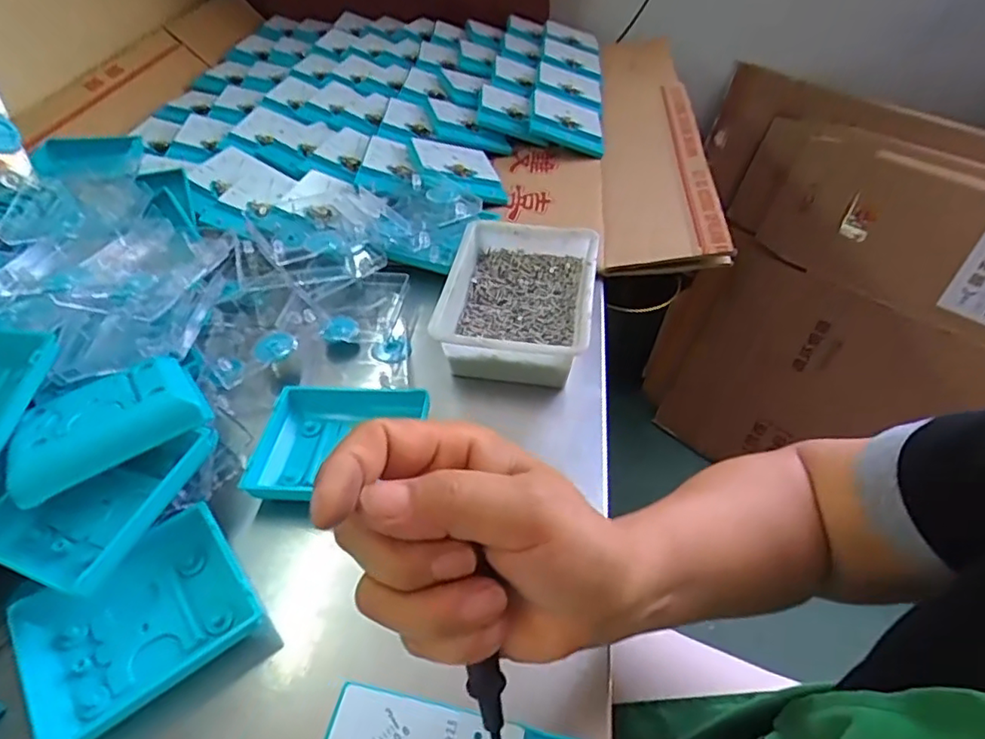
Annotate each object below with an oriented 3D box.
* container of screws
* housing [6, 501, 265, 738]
[{"bbox_3d":[0.024,-0.059,0.518,0.118,0.051,0.166,6,45,8],"label":"container of screws"},{"bbox_3d":[-0.202,0.139,0.340,0.113,0.020,0.095,-30,52,-27],"label":"housing"}]

